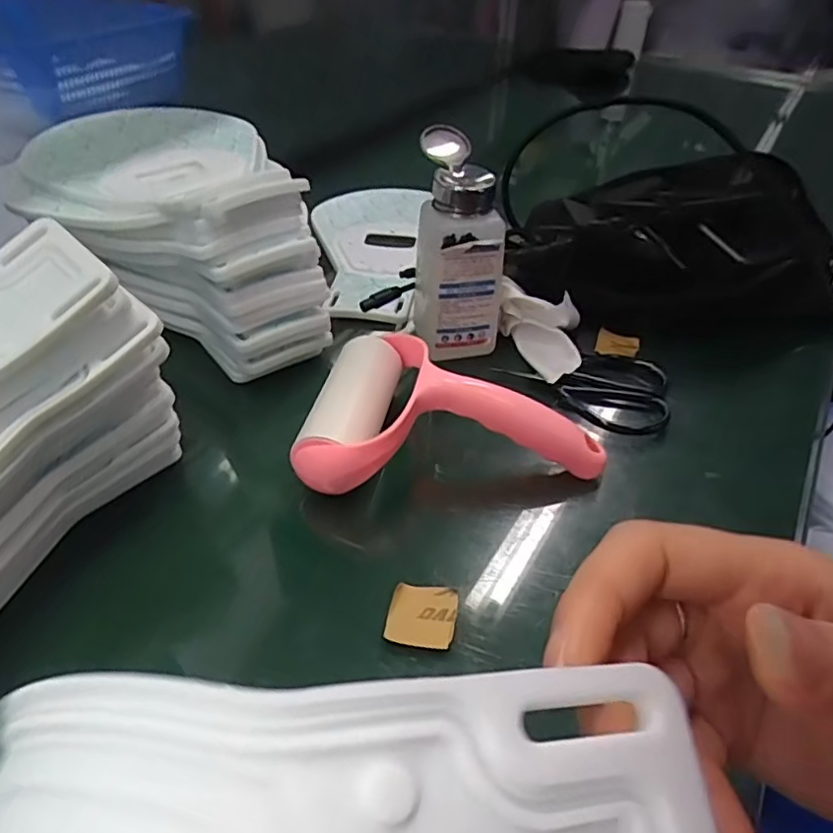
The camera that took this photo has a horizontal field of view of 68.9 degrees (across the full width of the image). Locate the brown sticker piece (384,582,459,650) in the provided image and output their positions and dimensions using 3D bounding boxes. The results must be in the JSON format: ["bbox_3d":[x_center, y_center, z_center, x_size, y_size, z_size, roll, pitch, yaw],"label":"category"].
[{"bbox_3d":[0.003,0.096,0.295,0.032,0.004,0.031,7,41,6],"label":"brown sticker piece"}]

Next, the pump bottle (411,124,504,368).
[{"bbox_3d":[0.032,-0.116,0.424,0.063,0.135,0.065,-4,42,-7],"label":"pump bottle"}]

